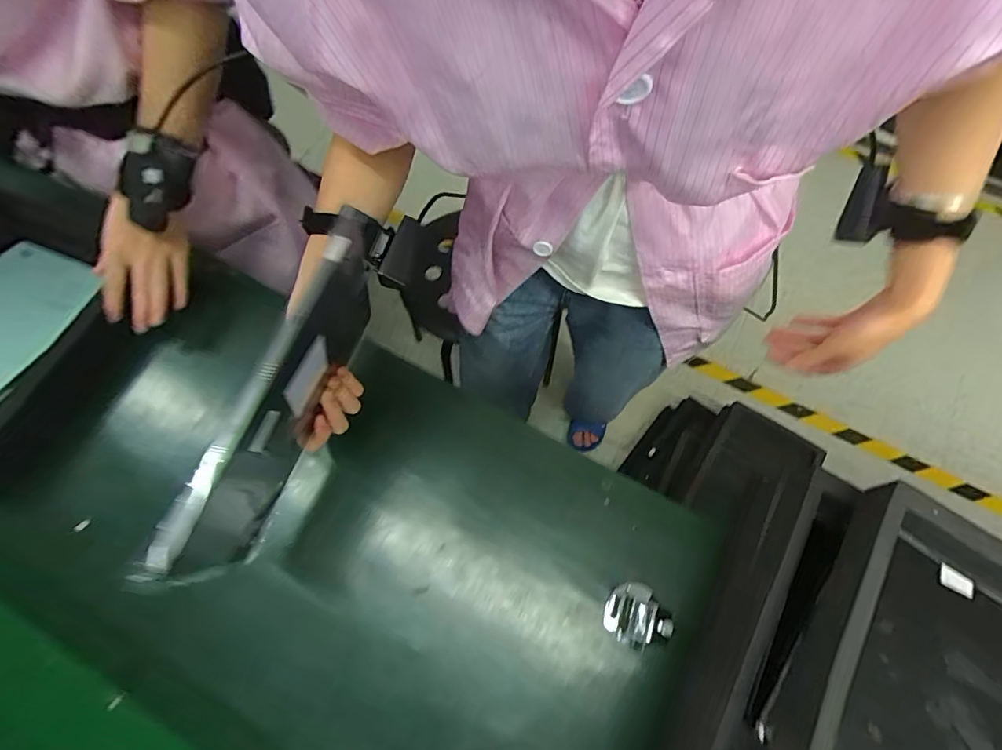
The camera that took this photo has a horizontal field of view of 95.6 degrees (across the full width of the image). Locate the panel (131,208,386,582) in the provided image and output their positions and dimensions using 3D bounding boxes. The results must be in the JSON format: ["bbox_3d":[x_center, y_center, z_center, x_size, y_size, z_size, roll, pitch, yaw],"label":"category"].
[{"bbox_3d":[-0.158,0.016,0.348,0.010,0.172,0.257,21,73,-4],"label":"panel"}]

